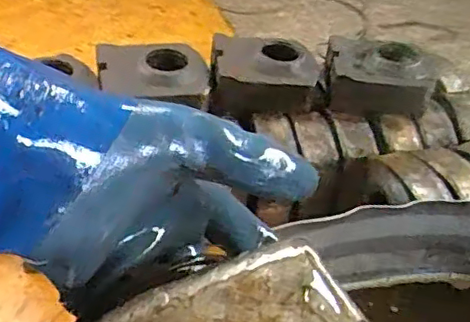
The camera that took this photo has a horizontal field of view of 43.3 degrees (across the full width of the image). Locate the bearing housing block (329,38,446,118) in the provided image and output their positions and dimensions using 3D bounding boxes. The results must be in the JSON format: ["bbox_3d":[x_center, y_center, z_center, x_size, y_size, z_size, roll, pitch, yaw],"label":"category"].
[{"bbox_3d":[0.265,-0.157,1.093,0.190,0.086,0.151,5,37,5],"label":"bearing housing block"}]

